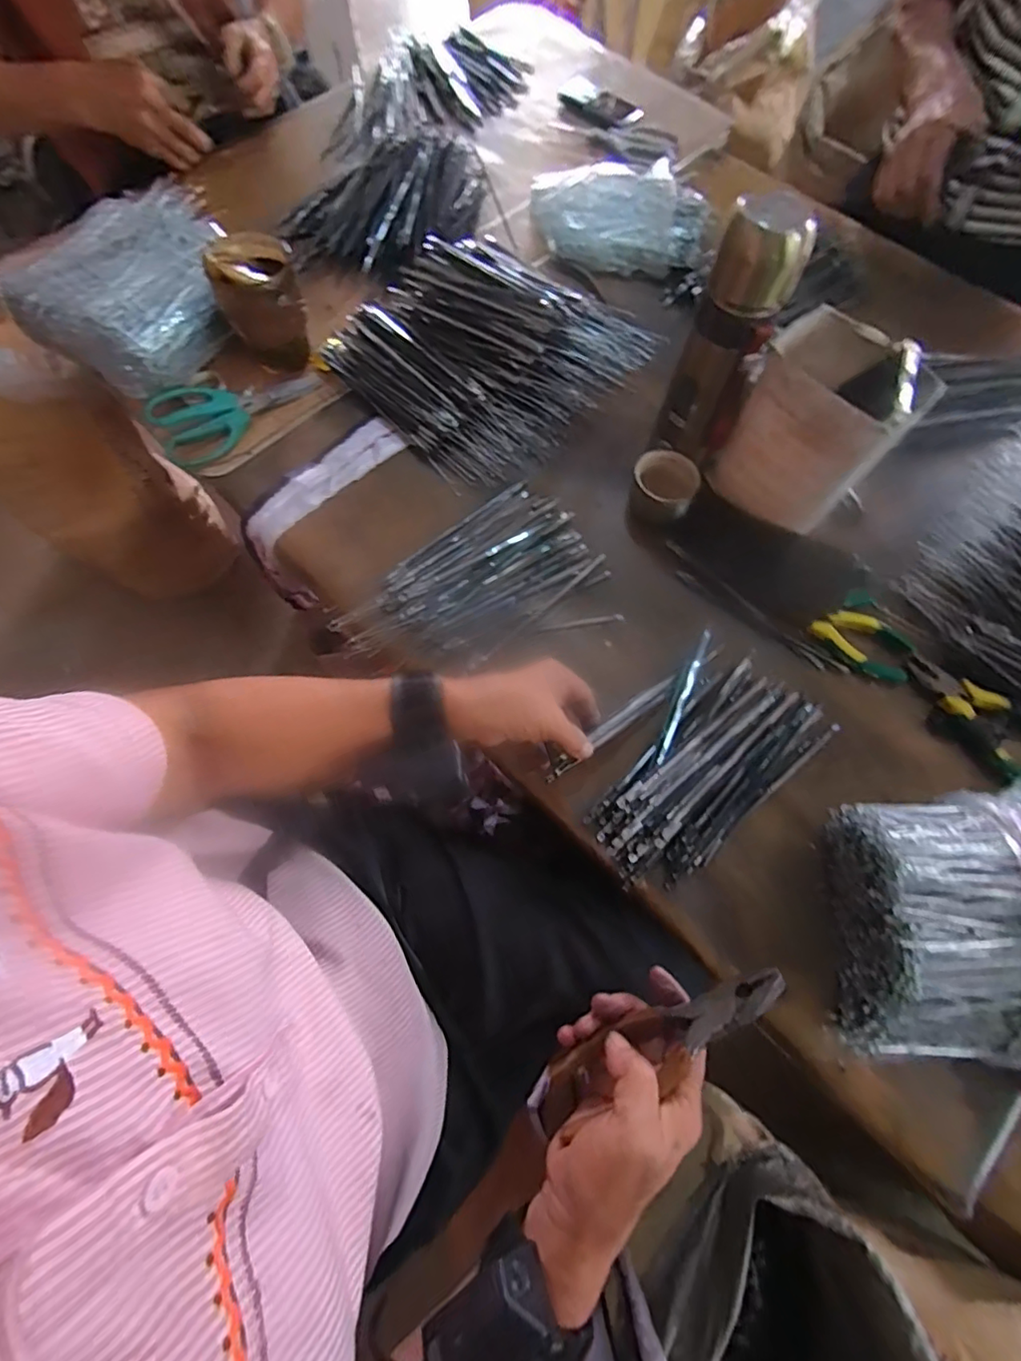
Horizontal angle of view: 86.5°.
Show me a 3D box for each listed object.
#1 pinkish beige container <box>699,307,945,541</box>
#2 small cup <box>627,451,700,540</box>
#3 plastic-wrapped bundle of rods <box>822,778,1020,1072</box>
[{"bbox_3d":[0.278,-0.230,0.511,0.125,0.158,0.097,40,74,12],"label":"pinkish beige container"},{"bbox_3d":[0.154,-0.190,0.554,0.062,0.047,0.074,2,70,0],"label":"small cup"},{"bbox_3d":[0.351,0.176,0.397,0.197,0.084,0.219,6,70,1],"label":"plastic-wrapped bundle of rods"}]

